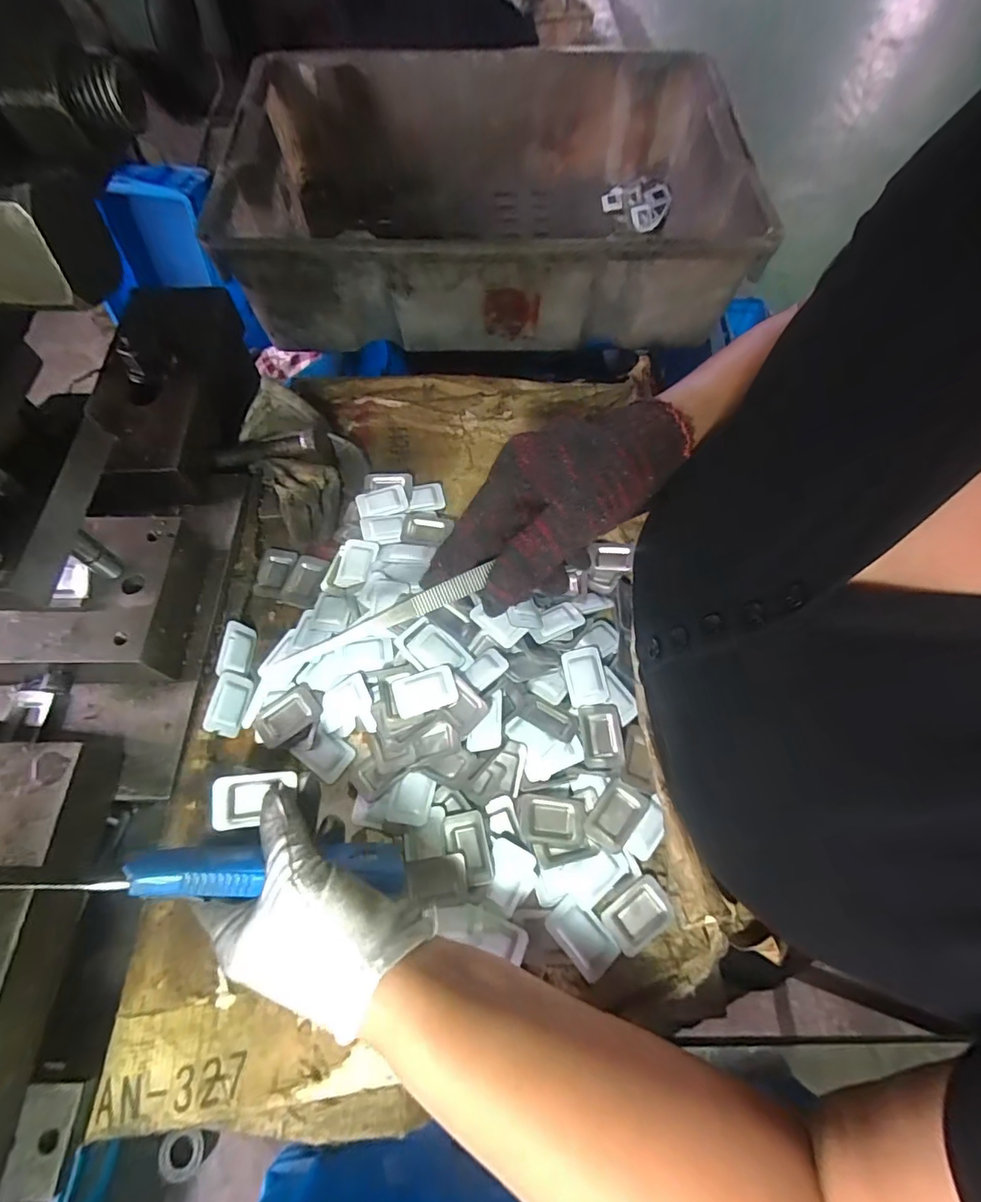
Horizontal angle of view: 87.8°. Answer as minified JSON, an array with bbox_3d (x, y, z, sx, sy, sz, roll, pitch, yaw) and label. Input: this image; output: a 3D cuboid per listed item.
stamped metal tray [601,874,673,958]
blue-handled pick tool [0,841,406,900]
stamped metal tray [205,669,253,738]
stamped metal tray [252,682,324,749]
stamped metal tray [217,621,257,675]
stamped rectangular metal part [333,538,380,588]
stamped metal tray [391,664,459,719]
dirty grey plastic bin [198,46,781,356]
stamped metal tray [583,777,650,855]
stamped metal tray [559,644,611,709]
[{"bbox_3d":[0.086,0.183,0.298,0.040,0.007,0.025,-34,69,-16],"label":"stamped metal tray"},{"bbox_3d":[-0.134,0.131,0.246,0.185,0.020,0.022,8,63,-22],"label":"blue-handled pick tool"},{"bbox_3d":[-0.174,0.068,0.340,0.004,0.024,0.040,-18,54,36],"label":"stamped metal tray"},{"bbox_3d":[-0.135,0.077,0.342,0.040,0.013,0.027,-35,70,-14],"label":"stamped metal tray"},{"bbox_3d":[-0.176,0.034,0.356,0.006,0.023,0.037,-15,62,31],"label":"stamped metal tray"},{"bbox_3d":[-0.103,-0.029,0.391,0.028,0.006,0.040,7,64,3],"label":"stamped rectangular metal part"},{"bbox_3d":[-0.044,0.060,0.338,0.041,0.004,0.027,-16,65,-8],"label":"stamped metal tray"},{"bbox_3d":[-0.002,-0.516,0.648,0.567,0.154,0.449,-3,64,-2],"label":"dirty grey plastic bin"},{"bbox_3d":[0.078,0.133,0.317,0.026,0.004,0.041,34,68,15],"label":"stamped metal tray"},{"bbox_3d":[0.066,0.052,0.351,0.027,0.006,0.040,-8,64,-4],"label":"stamped metal tray"}]

